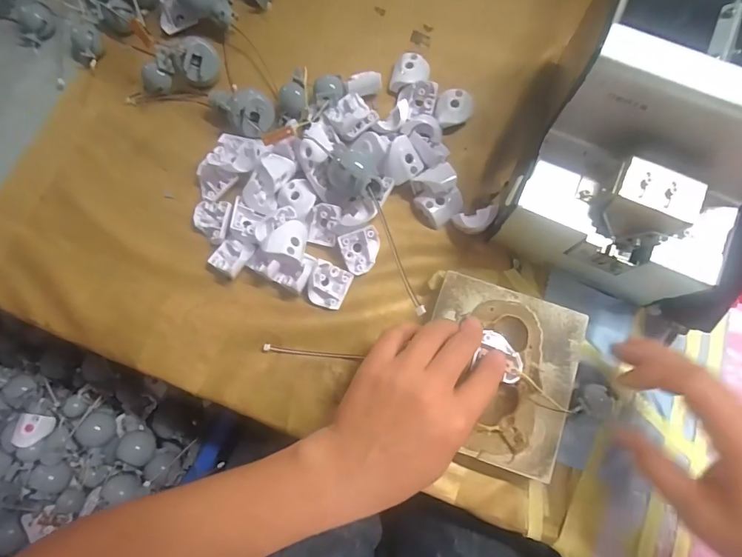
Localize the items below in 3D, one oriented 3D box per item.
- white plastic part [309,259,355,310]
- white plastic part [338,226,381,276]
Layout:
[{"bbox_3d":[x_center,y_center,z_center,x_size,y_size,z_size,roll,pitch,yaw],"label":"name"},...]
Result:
[{"bbox_3d":[-0.033,0.005,0.319,0.031,0.013,0.032,30,94,-30],"label":"white plastic part"},{"bbox_3d":[-0.007,-0.022,0.328,0.031,0.015,0.032,-23,106,-14],"label":"white plastic part"}]

